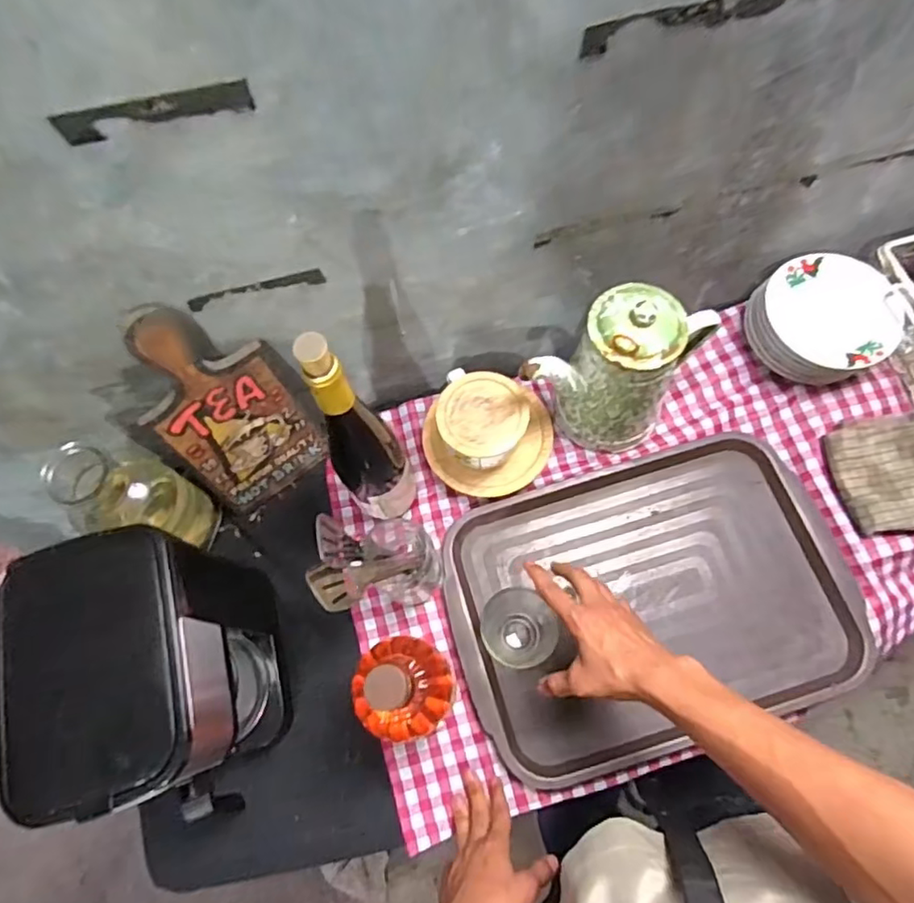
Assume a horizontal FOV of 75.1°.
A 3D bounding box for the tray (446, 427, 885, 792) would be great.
[{"bbox_3d":[0.212,0.163,0.672,0.425,0.034,0.304,-17,69,-4],"label":"tray"}]

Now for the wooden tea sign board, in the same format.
[{"bbox_3d":[-0.237,-0.043,0.634,0.137,0.274,0.018,-35,54,-12],"label":"wooden tea sign board"}]

